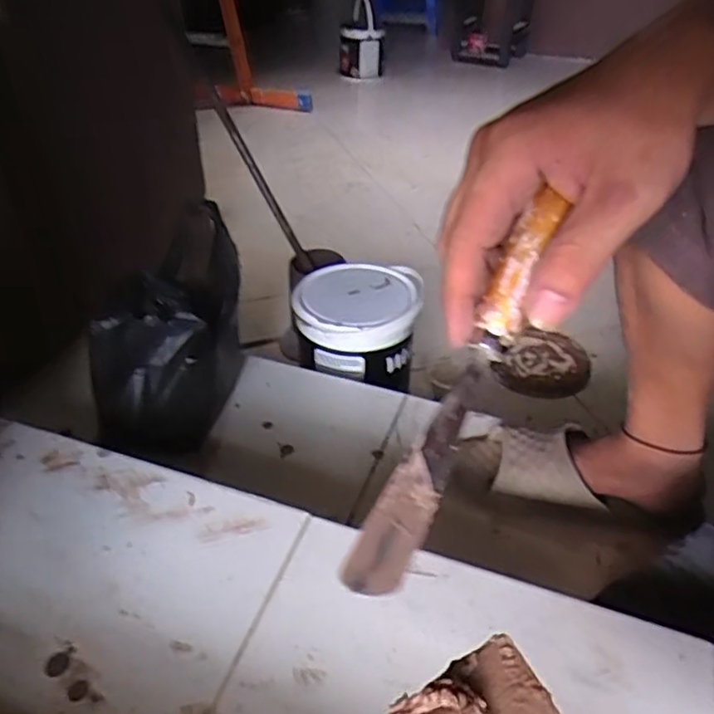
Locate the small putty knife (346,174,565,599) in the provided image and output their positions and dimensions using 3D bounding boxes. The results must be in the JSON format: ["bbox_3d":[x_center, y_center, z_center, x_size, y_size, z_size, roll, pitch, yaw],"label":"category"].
[{"bbox_3d":[0.041,0.013,0.250,0.018,0.020,0.171,24,83,23],"label":"small putty knife"}]

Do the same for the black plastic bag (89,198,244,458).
[{"bbox_3d":[-0.202,-0.013,0.691,0.150,0.230,0.147,-3,38,-7],"label":"black plastic bag"}]

